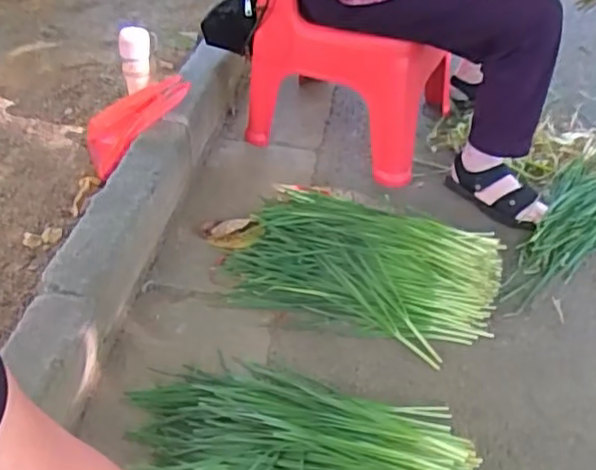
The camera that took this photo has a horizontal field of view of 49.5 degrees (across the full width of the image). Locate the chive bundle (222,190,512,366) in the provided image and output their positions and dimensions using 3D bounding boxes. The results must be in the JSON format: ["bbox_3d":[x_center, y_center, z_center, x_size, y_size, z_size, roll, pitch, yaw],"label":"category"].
[{"bbox_3d":[0.122,0.033,1.172,0.473,0.099,0.314,17,44,16],"label":"chive bundle"}]

